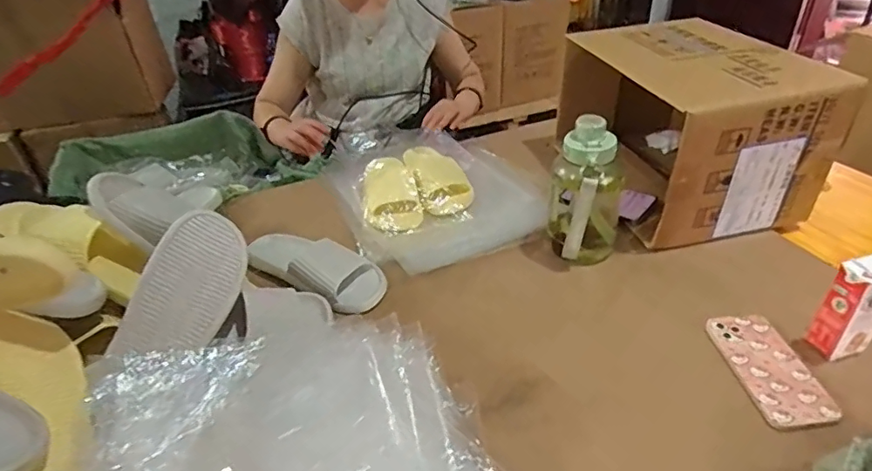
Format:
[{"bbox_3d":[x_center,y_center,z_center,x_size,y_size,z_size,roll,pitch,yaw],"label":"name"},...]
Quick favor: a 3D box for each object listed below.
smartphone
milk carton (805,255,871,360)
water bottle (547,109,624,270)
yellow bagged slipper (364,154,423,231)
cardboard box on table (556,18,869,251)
[{"bbox_3d":[0.407,0.159,0.641,0.084,0.017,0.160,-6,35,-2],"label":"smartphone"},{"bbox_3d":[0.502,0.085,0.627,0.057,0.132,0.043,-9,36,-7],"label":"milk carton"},{"bbox_3d":[0.227,-0.058,0.799,0.107,0.218,0.091,8,37,16],"label":"water bottle"},{"bbox_3d":[-0.088,-0.081,0.997,0.110,0.056,0.178,-7,35,-4],"label":"yellow bagged slipper"},{"bbox_3d":[0.434,-0.207,0.939,0.269,0.253,0.414,-10,36,-9],"label":"cardboard box on table"}]

